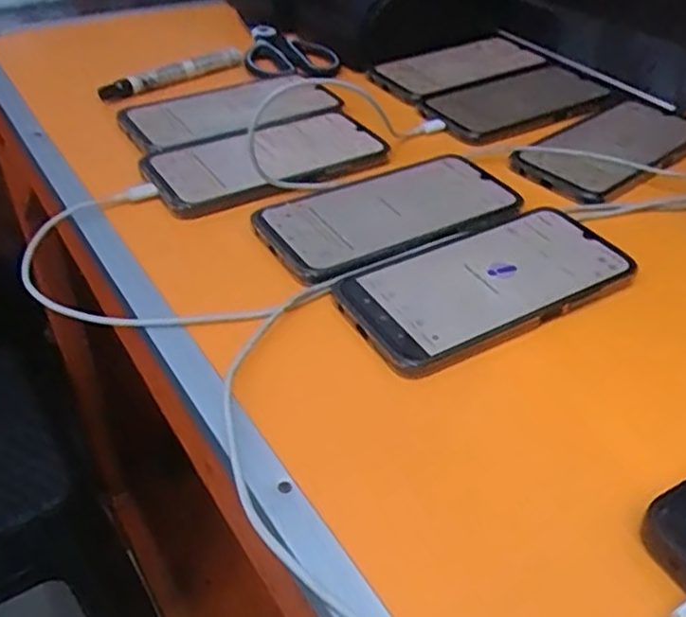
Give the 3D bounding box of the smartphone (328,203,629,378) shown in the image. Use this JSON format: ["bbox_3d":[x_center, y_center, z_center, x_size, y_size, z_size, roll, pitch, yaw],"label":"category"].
[{"bbox_3d":[0.083,-0.015,0.395,0.167,0.014,0.082,-20,45,-25],"label":"smartphone"}]

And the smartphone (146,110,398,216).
[{"bbox_3d":[-0.051,-0.111,0.492,0.173,0.015,0.076,-21,45,-26],"label":"smartphone"}]

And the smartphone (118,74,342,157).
[{"bbox_3d":[-0.087,-0.155,0.540,0.162,0.013,0.087,-20,45,-25],"label":"smartphone"}]

